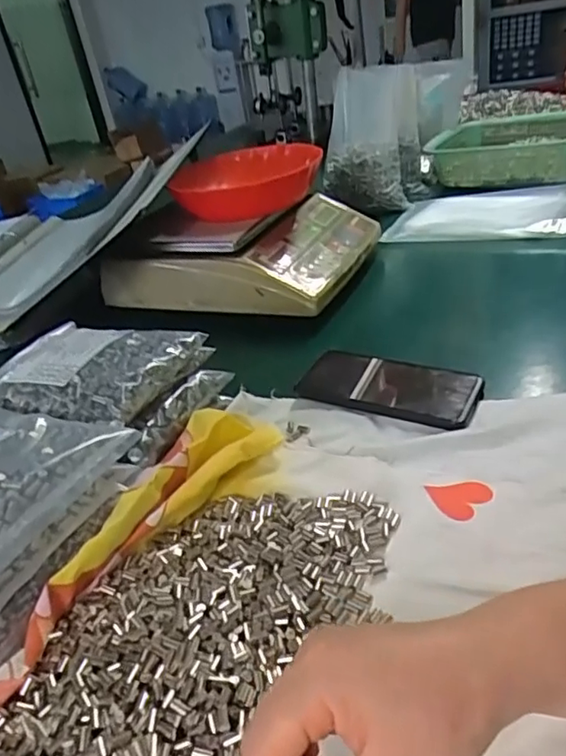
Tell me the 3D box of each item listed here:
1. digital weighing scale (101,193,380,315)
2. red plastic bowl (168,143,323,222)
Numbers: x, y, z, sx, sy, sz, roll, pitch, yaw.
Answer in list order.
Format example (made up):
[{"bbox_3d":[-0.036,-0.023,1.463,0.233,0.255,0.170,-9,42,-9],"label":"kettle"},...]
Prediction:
[{"bbox_3d":[-0.051,-0.187,0.844,0.307,0.082,0.307,9,36,22],"label":"digital weighing scale"},{"bbox_3d":[-0.053,-0.265,0.802,0.203,0.066,0.154,-3,33,11],"label":"red plastic bowl"}]

